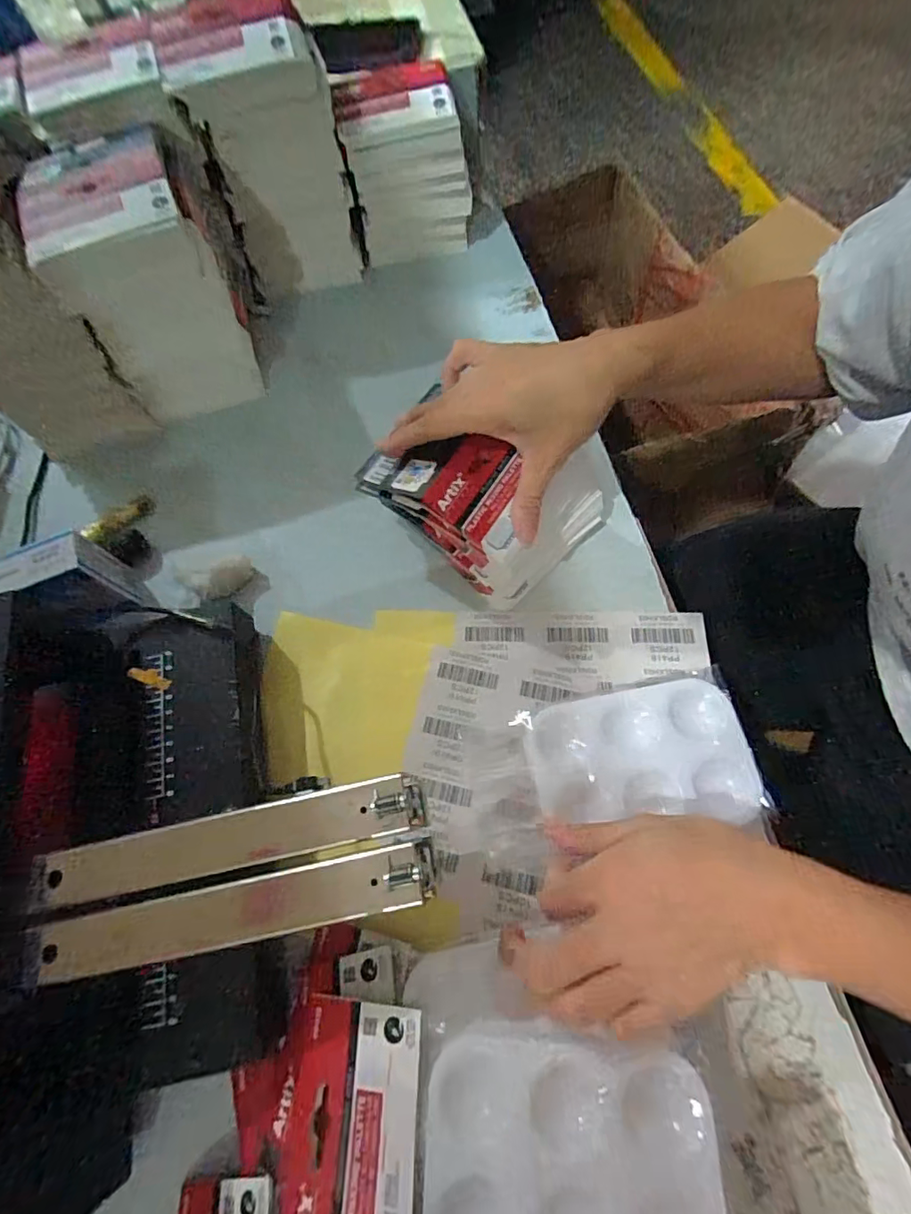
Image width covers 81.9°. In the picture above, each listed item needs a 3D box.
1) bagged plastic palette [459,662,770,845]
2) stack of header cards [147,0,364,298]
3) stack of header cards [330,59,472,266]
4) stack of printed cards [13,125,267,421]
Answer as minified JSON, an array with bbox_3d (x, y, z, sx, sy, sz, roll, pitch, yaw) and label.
[{"bbox_3d":[0.087,0.092,0.322,0.172,0.030,0.083,-12,66,16],"label":"bagged plastic palette"},{"bbox_3d":[-0.157,-0.386,0.458,0.114,0.185,0.081,-18,68,-6],"label":"stack of header cards"},{"bbox_3d":[-0.048,-0.416,0.506,0.109,0.128,0.092,-12,68,-3],"label":"stack of header cards"},{"bbox_3d":[-0.241,-0.268,0.433,0.119,0.161,0.131,-20,68,-7],"label":"stack of printed cards"}]

